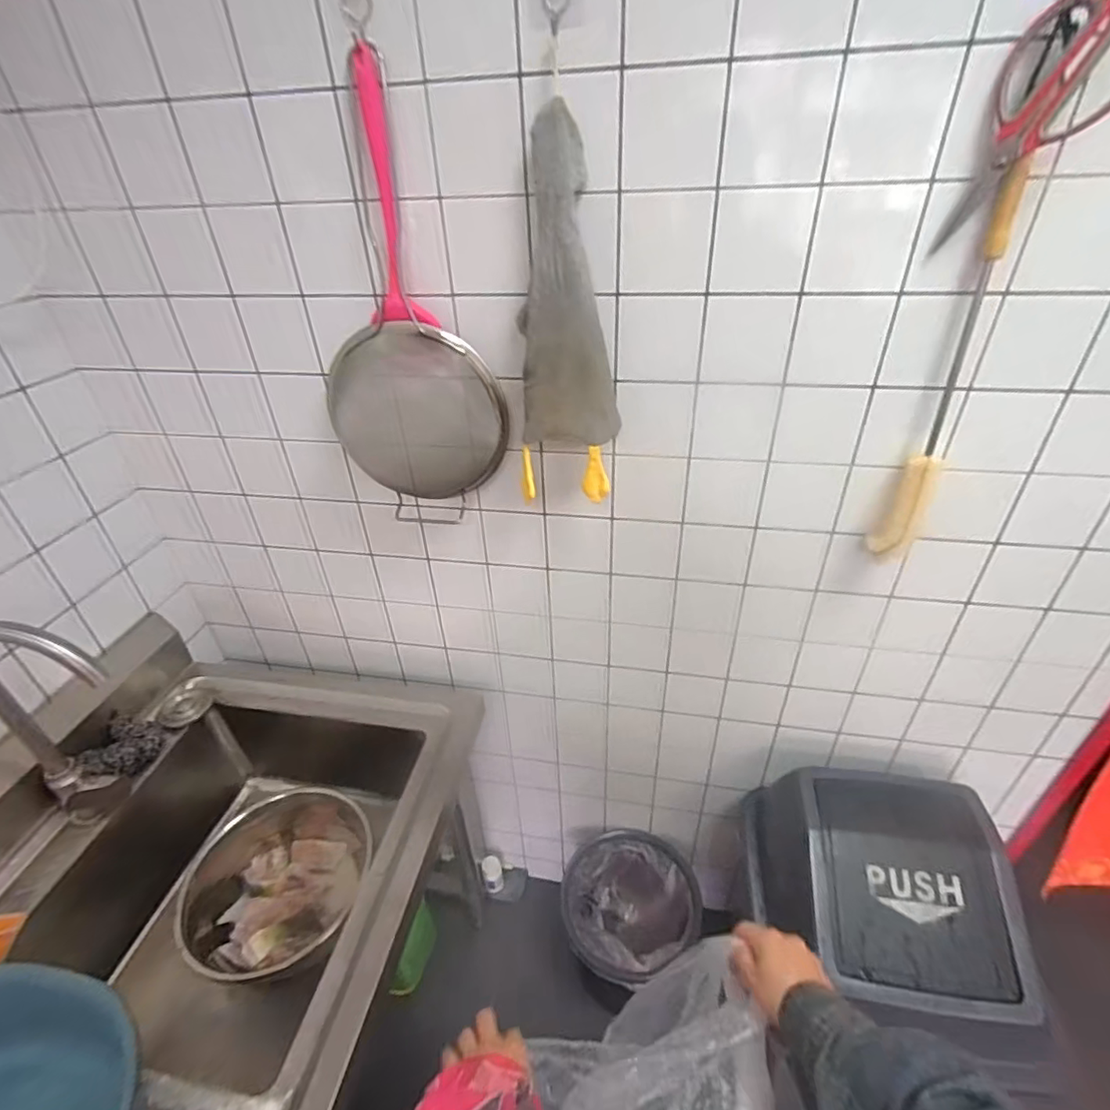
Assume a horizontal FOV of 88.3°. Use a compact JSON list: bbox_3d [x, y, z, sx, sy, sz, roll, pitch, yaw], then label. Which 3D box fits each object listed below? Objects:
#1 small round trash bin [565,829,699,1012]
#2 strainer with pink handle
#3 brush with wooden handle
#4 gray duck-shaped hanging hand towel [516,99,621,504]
[{"bbox_3d":[0.162,0.825,1.263,0.272,0.320,0.251,-2,35,1],"label":"small round trash bin"},{"bbox_3d":[-0.183,-0.266,0.721,0.228,0.522,0.052,1,35,5],"label":"strainer with pink handle"},{"bbox_3d":[0.430,-0.178,0.636,0.051,0.417,0.050,24,42,32],"label":"brush with wooden handle"},{"bbox_3d":[0.015,-0.258,0.646,0.110,0.375,0.075,1,35,5],"label":"gray duck-shaped hanging hand towel"}]

